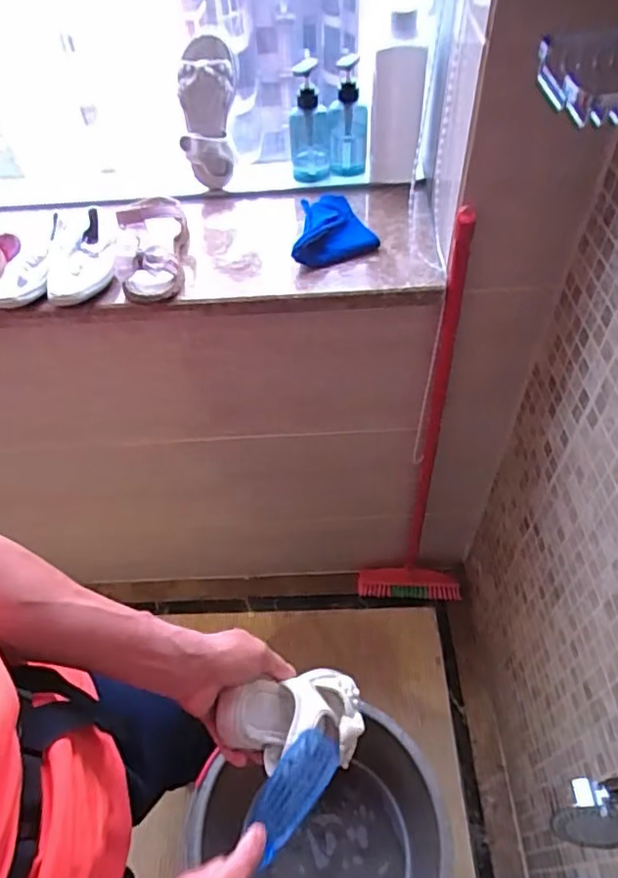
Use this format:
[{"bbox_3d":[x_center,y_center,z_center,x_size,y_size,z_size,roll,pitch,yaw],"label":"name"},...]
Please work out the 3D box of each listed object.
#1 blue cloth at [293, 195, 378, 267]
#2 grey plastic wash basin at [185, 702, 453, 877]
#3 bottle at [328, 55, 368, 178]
[{"bbox_3d":[0.018,-0.301,0.811,0.122,0.035,0.130,-17,51,-10],"label":"blue cloth"},{"bbox_3d":[0.029,0.462,0.660,0.242,0.165,0.255,-2,50,2],"label":"grey plastic wash basin"},{"bbox_3d":[0.058,-0.472,0.837,0.057,0.172,0.042,0,50,3],"label":"bottle"}]

